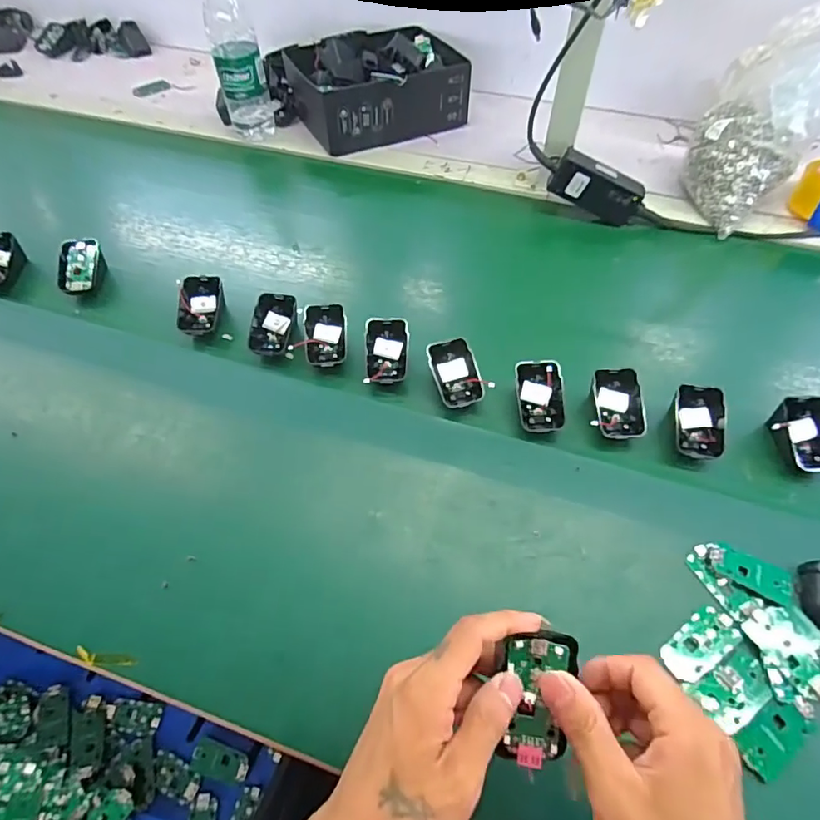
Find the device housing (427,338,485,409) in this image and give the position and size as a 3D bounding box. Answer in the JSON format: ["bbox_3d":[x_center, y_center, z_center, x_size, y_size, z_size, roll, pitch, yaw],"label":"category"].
[{"bbox_3d":[0.045,-0.037,0.518,0.045,0.014,0.068,-15,88,-9],"label":"device housing"}]

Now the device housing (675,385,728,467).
[{"bbox_3d":[0.268,0.011,0.484,0.047,0.022,0.068,8,83,4],"label":"device housing"}]

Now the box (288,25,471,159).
[{"bbox_3d":[-0.041,-0.502,0.808,0.257,0.094,0.157,-20,58,-13],"label":"box"}]

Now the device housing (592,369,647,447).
[{"bbox_3d":[0.201,-0.003,0.501,0.046,0.022,0.071,-2,78,8],"label":"device housing"}]

